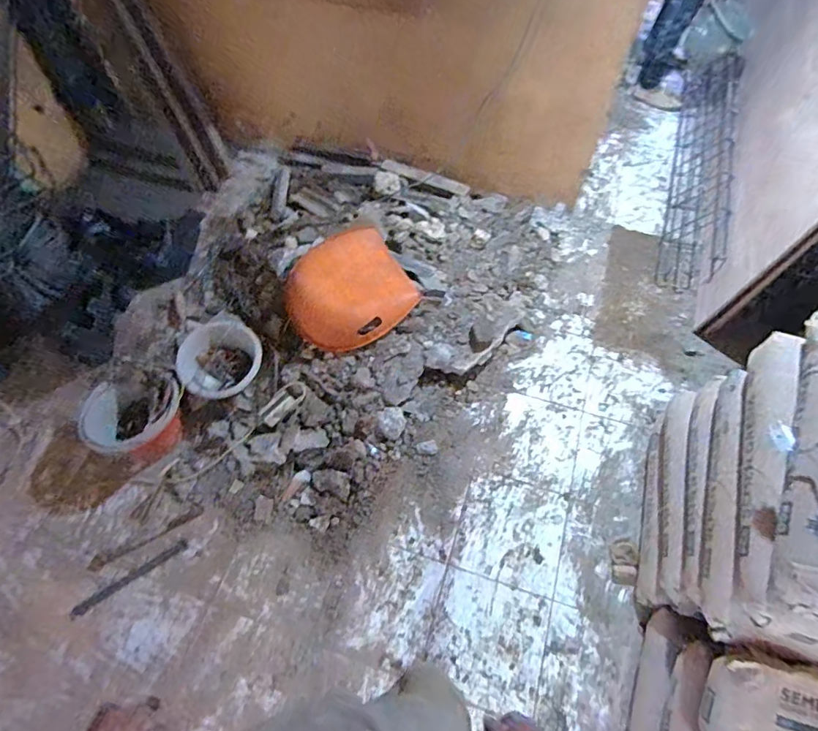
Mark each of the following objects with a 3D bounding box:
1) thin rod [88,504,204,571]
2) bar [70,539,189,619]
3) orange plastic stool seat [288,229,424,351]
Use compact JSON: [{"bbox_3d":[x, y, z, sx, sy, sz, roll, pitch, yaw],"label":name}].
[{"bbox_3d":[-0.780,0.508,1.419,0.326,0.015,0.044,-28,65,-16],"label":"thin rod"},{"bbox_3d":[-0.796,0.609,1.365,0.327,0.013,0.031,-32,65,-17],"label":"bar"},{"bbox_3d":[-0.223,-0.271,1.625,0.396,0.141,0.450,-24,62,-13],"label":"orange plastic stool seat"}]

